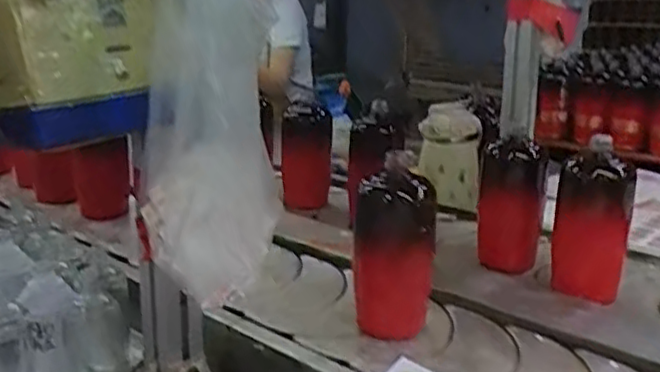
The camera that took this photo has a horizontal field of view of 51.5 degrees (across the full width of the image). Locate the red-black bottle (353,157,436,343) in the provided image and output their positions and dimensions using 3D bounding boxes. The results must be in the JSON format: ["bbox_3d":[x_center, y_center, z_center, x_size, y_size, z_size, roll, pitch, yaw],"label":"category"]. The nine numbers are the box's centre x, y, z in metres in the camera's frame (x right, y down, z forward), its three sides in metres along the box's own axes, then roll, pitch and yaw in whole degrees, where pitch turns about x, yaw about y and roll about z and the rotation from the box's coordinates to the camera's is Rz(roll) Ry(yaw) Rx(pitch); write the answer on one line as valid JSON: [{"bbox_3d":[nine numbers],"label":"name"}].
[{"bbox_3d":[0.063,0.066,0.710,0.084,0.165,0.064,3,16,7],"label":"red-black bottle"}]

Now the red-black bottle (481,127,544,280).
[{"bbox_3d":[0.229,0.024,0.867,0.059,0.160,0.064,-7,18,-26],"label":"red-black bottle"}]

